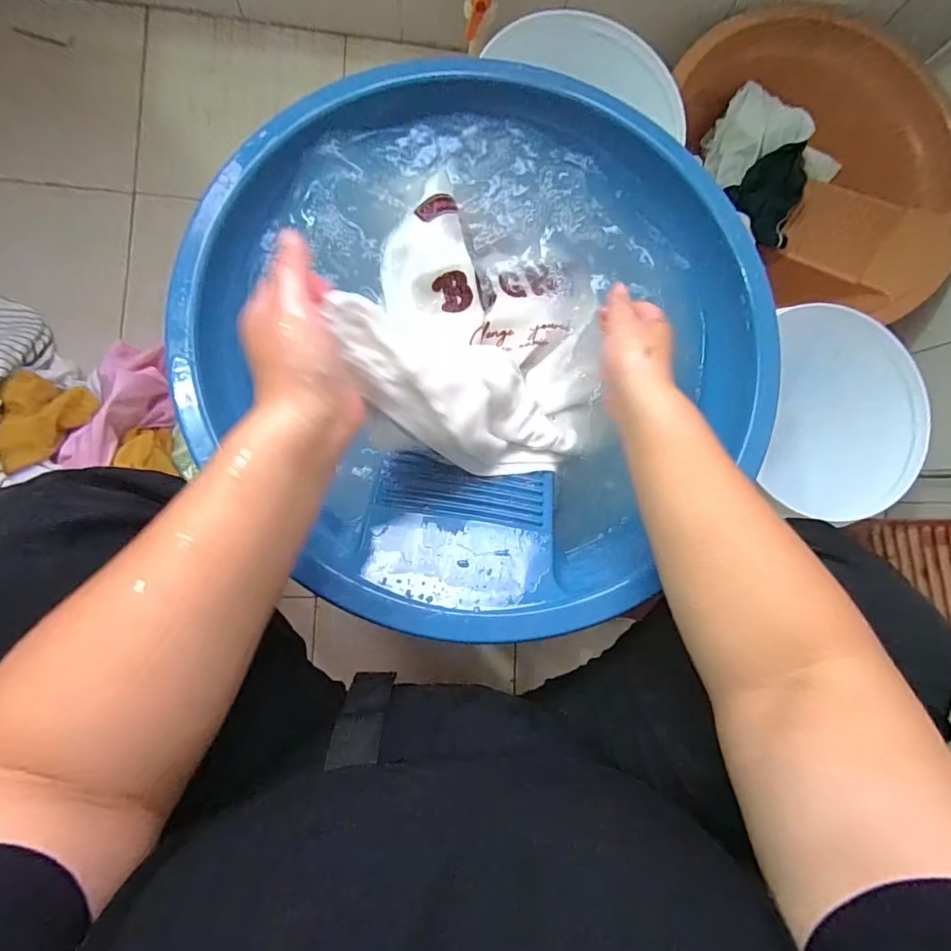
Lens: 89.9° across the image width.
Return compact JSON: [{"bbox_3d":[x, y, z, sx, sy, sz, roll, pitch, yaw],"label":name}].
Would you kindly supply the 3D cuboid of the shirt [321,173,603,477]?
[{"bbox_3d":[0.019,-0.125,0.369,0.200,0.152,0.229,9,86,-6],"label":"shirt"}]

